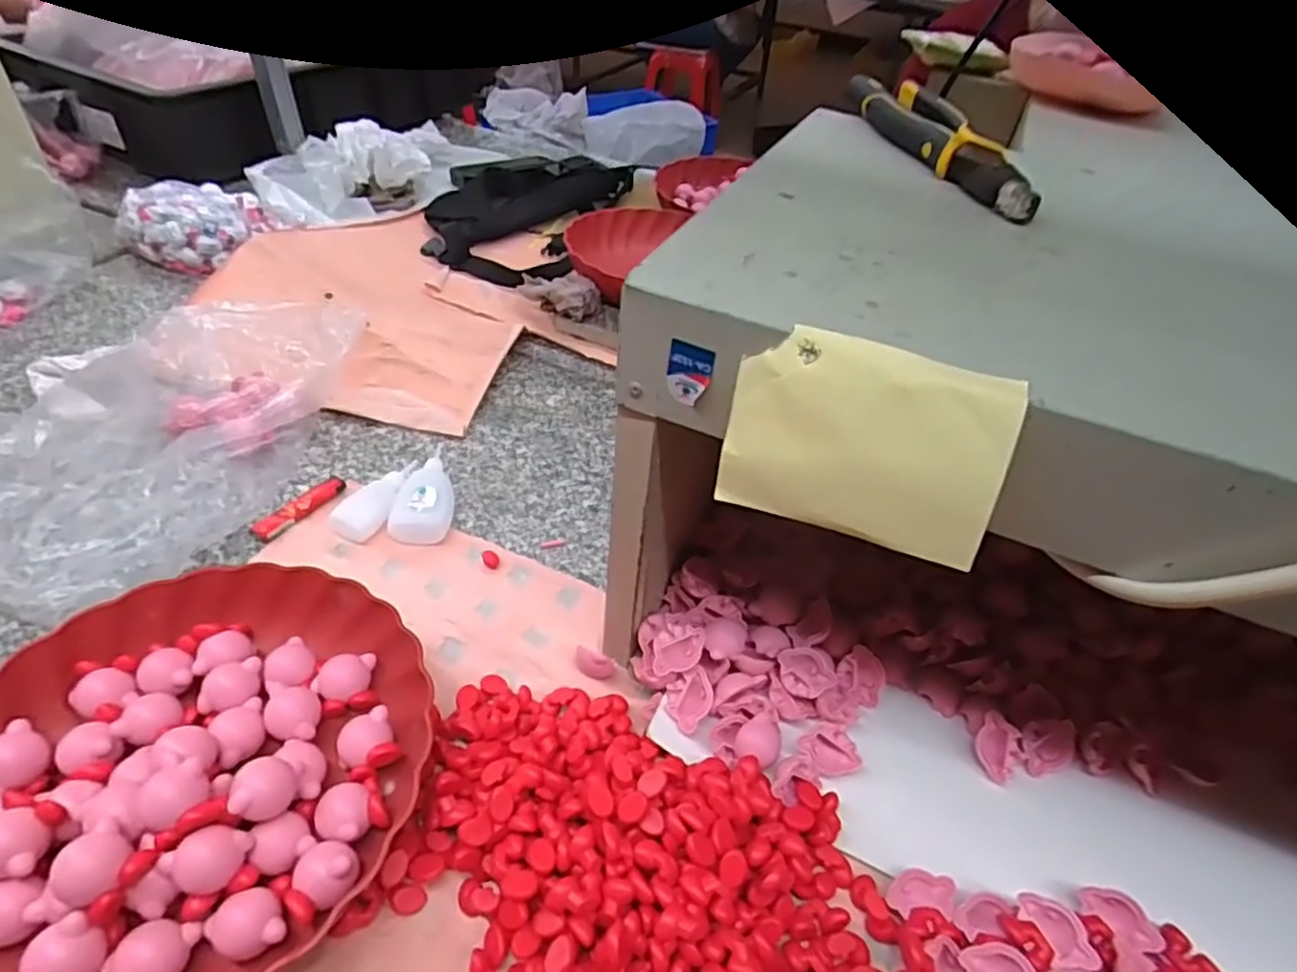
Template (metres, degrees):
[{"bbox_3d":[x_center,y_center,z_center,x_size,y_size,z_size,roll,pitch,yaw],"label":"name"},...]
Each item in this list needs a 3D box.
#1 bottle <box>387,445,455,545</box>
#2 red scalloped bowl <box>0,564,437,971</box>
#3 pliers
[{"bbox_3d":[-0.174,-0.001,0.551,0.043,0.024,0.114,4,44,-4],"label":"bottle"},{"bbox_3d":[-0.246,0.144,0.368,0.237,0.049,0.229,4,44,-4],"label":"red scalloped bowl"},{"bbox_3d":[0.181,-0.212,0.417,0.043,0.019,0.197,-5,45,-13],"label":"pliers"}]

